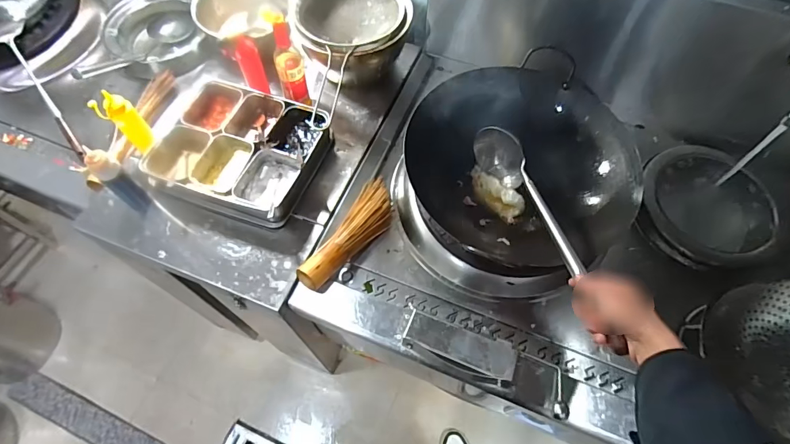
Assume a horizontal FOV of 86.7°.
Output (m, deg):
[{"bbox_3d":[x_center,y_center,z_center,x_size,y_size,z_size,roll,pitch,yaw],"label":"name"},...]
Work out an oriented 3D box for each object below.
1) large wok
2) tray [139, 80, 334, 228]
[{"bbox_3d":[0.259,-0.103,0.829,0.377,0.197,0.376,-26,65,-14],"label":"large wok"},{"bbox_3d":[-0.340,-0.163,0.913,0.335,0.073,0.279,16,63,8],"label":"tray"}]

